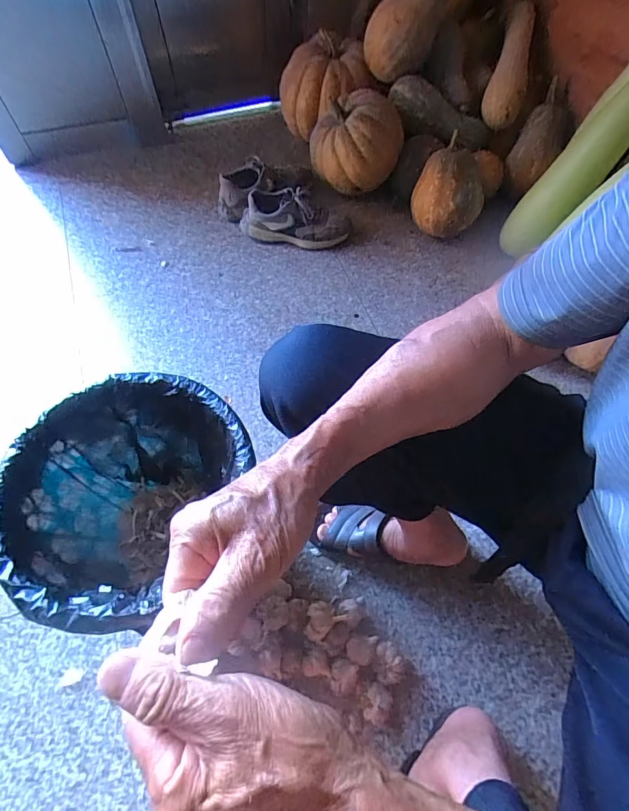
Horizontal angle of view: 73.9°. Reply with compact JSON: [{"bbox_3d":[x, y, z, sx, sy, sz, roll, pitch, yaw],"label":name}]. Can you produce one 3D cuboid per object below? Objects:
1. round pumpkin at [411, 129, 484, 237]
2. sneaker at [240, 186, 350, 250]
[{"bbox_3d":[0.302,-0.478,0.935,0.149,0.136,0.149,1,62,-1],"label":"round pumpkin"},{"bbox_3d":[-0.046,-0.438,0.977,0.250,0.095,0.088,6,62,1],"label":"sneaker"}]

